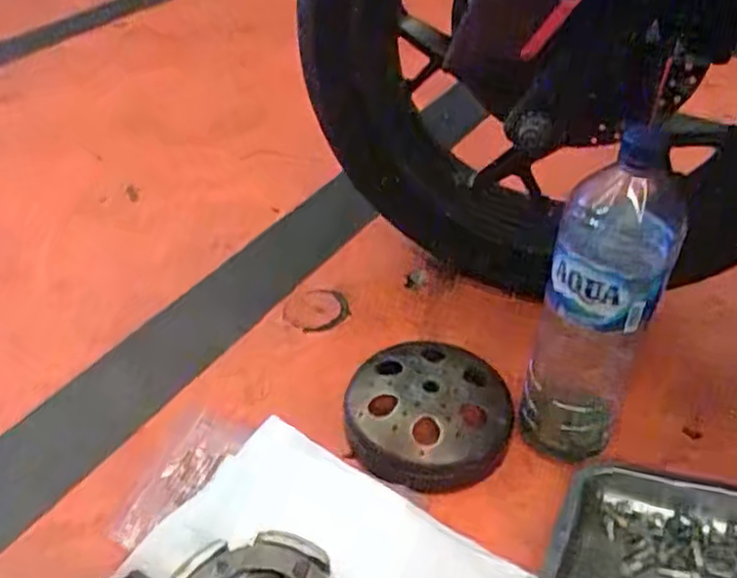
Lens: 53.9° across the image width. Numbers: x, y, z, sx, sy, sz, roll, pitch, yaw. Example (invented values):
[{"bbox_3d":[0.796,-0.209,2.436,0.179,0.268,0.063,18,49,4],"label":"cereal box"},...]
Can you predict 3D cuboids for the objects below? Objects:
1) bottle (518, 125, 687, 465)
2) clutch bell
[{"bbox_3d":[0.184,0.024,0.597,0.087,0.279,0.086,20,43,22],"label":"bottle"},{"bbox_3d":[0.059,0.116,0.670,0.138,0.047,0.151,0,40,0],"label":"clutch bell"}]

